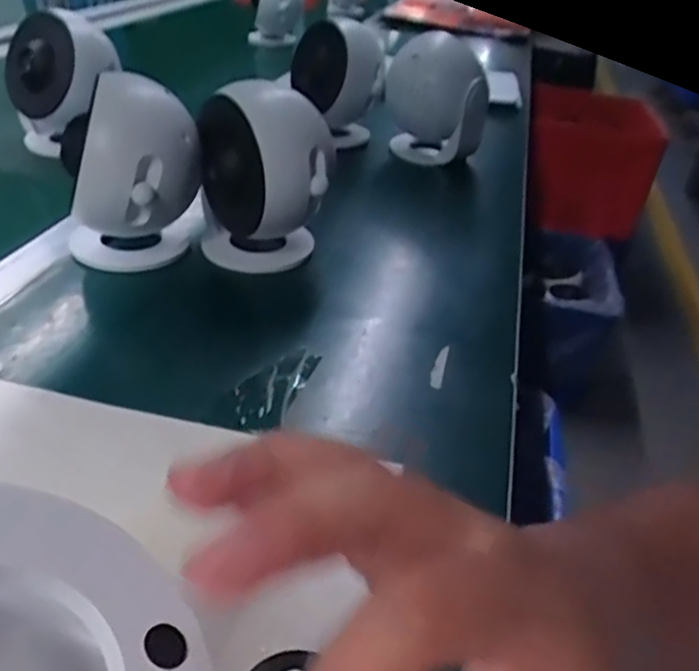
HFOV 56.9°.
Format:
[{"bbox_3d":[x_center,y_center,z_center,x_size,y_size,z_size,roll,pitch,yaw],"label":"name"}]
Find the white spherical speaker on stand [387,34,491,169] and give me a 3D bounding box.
[{"bbox_3d":[0.099,-0.268,0.727,0.114,0.131,0.098,9,34,3],"label":"white spherical speaker on stand"}]

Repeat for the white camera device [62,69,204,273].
[{"bbox_3d":[-0.159,-0.122,0.479,0.101,0.128,0.093,-5,36,-17],"label":"white camera device"}]

